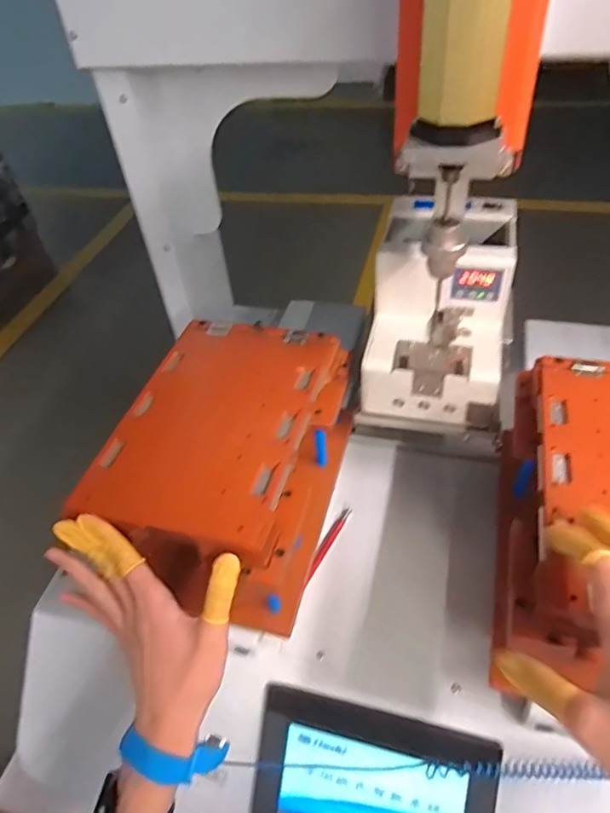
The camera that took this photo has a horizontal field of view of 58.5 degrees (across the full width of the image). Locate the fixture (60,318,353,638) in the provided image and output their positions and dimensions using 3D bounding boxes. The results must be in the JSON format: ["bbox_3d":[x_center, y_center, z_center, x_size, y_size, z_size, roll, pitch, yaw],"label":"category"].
[{"bbox_3d":[-0.069,0.054,0.524,0.175,0.129,0.258,8,47,15],"label":"fixture"}]

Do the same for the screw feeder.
[{"bbox_3d":[0.145,-0.097,0.569,0.140,0.151,0.192,8,47,14],"label":"screw feeder"}]

